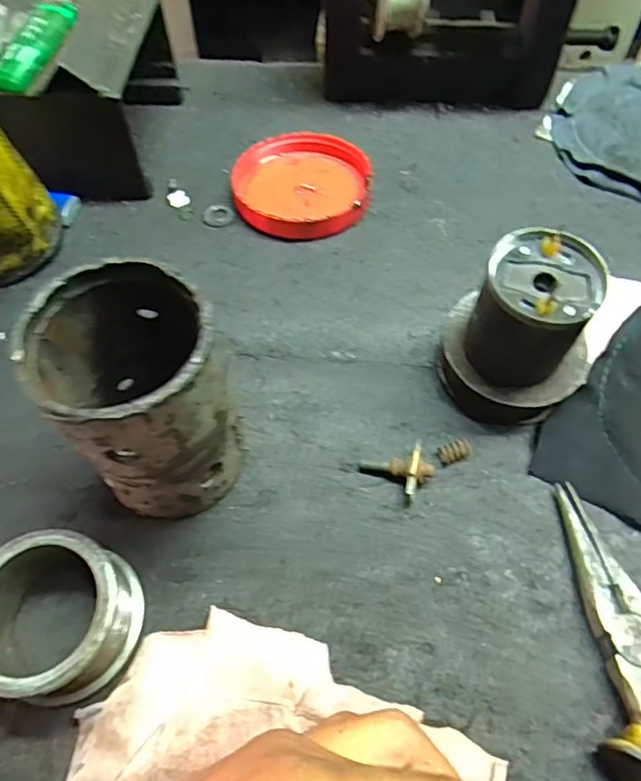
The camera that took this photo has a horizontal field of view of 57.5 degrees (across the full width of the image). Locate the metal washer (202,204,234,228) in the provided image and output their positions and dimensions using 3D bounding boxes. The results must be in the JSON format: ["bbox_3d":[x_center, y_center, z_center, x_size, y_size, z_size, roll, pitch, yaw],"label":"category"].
[{"bbox_3d":[-0.067,-0.114,0.379,0.020,0.004,0.019,-1,57,2],"label":"metal washer"}]

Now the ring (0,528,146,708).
[{"bbox_3d":[-0.108,0.092,0.238,0.060,0.036,0.059,-1,57,2],"label":"ring"}]

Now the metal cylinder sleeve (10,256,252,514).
[{"bbox_3d":[-0.070,0.008,0.243,0.063,0.111,0.068,-1,57,2],"label":"metal cylinder sleeve"}]

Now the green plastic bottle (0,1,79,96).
[{"bbox_3d":[-0.167,-0.203,0.342,0.023,0.017,0.075,10,57,7],"label":"green plastic bottle"}]

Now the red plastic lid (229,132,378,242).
[{"bbox_3d":[-0.012,-0.135,0.384,0.089,0.020,0.084,-1,57,2],"label":"red plastic lid"}]

